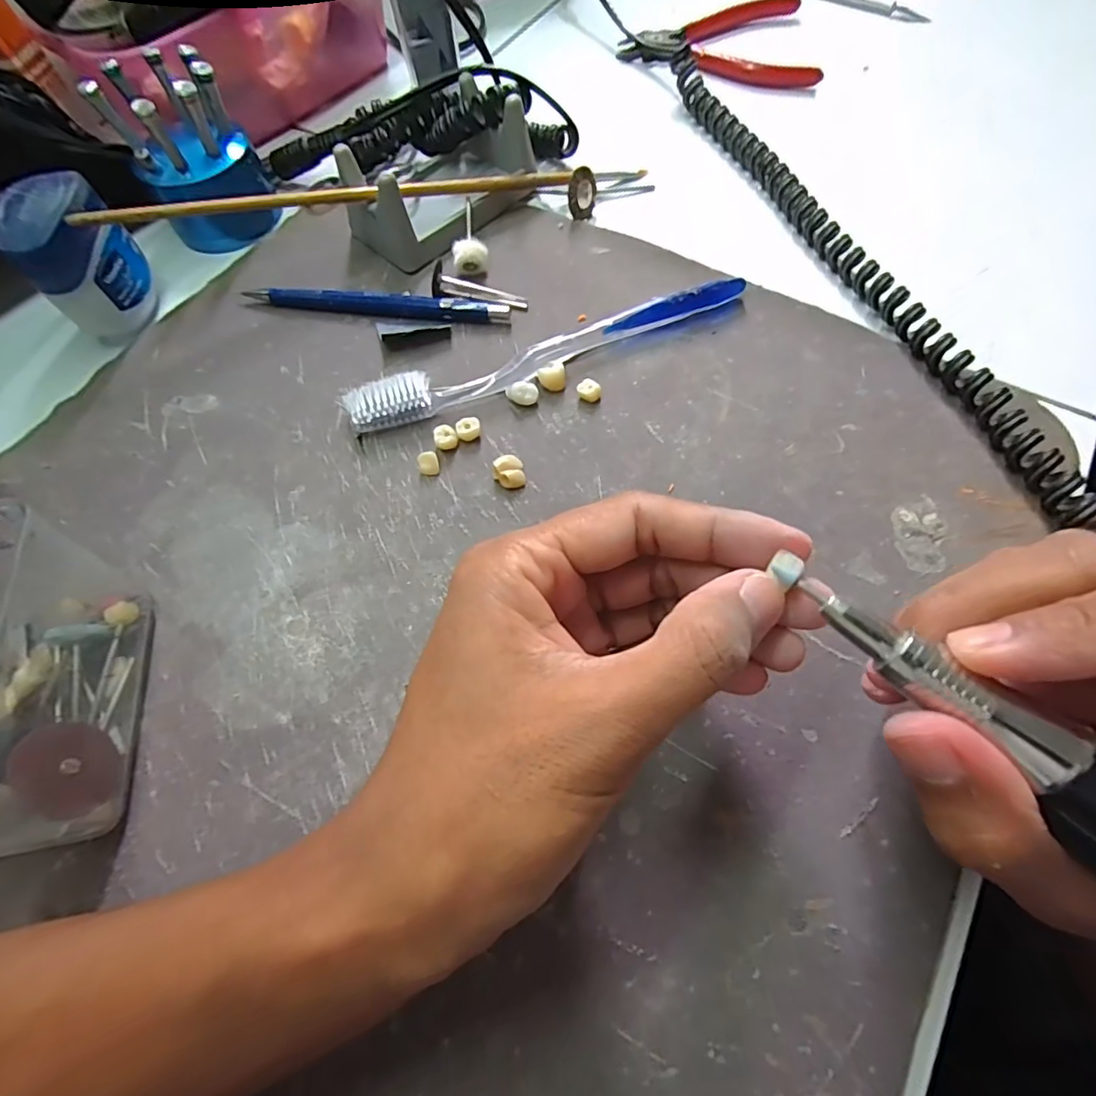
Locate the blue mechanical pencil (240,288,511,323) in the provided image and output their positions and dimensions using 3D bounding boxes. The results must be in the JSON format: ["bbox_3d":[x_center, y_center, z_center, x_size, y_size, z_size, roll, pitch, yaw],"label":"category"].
[{"bbox_3d":[-0.085,-0.120,0.263,0.132,0.007,0.012,7,66,6],"label":"blue mechanical pencil"}]

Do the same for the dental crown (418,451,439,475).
[{"bbox_3d":[-0.050,-0.035,0.223,0.008,0.006,0.010,-19,65,-6],"label":"dental crown"}]

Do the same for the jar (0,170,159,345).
[{"bbox_3d":[-0.219,-0.134,0.251,0.039,0.060,0.054,1,65,4],"label":"jar"}]

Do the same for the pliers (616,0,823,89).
[{"bbox_3d":[0.109,-0.335,0.354,0.119,0.013,0.098,2,65,4],"label":"pliers"}]

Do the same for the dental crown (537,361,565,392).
[{"bbox_3d":[0.002,-0.076,0.238,0.012,0.009,0.009,-6,65,0],"label":"dental crown"}]

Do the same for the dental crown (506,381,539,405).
[{"bbox_3d":[-0.011,-0.067,0.234,0.014,0.008,0.008,-6,65,0],"label":"dental crown"}]

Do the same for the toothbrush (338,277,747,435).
[{"bbox_3d":[0.003,-0.088,0.241,0.186,0.013,0.018,-19,65,-6],"label":"toothbrush"}]

